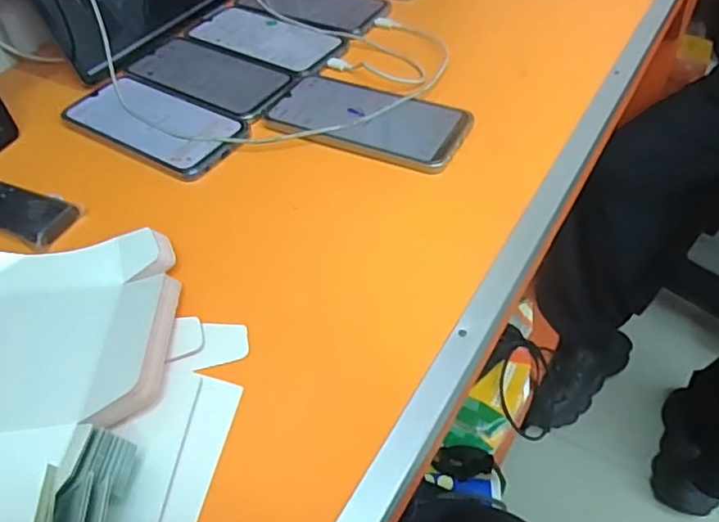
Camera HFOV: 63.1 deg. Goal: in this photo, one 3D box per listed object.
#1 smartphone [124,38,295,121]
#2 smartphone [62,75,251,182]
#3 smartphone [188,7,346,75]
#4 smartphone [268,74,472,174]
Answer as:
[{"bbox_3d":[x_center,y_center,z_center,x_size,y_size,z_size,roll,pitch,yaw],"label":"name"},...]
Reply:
[{"bbox_3d":[-0.148,-0.183,0.570,0.176,0.004,0.082,26,56,25],"label":"smartphone"},{"bbox_3d":[-0.185,-0.126,0.526,0.177,0.005,0.084,26,56,25],"label":"smartphone"},{"bbox_3d":[-0.103,-0.235,0.619,0.179,0.007,0.080,27,56,26],"label":"smartphone"},{"bbox_3d":[0.004,-0.122,0.505,0.173,0.007,0.086,19,53,20],"label":"smartphone"}]

